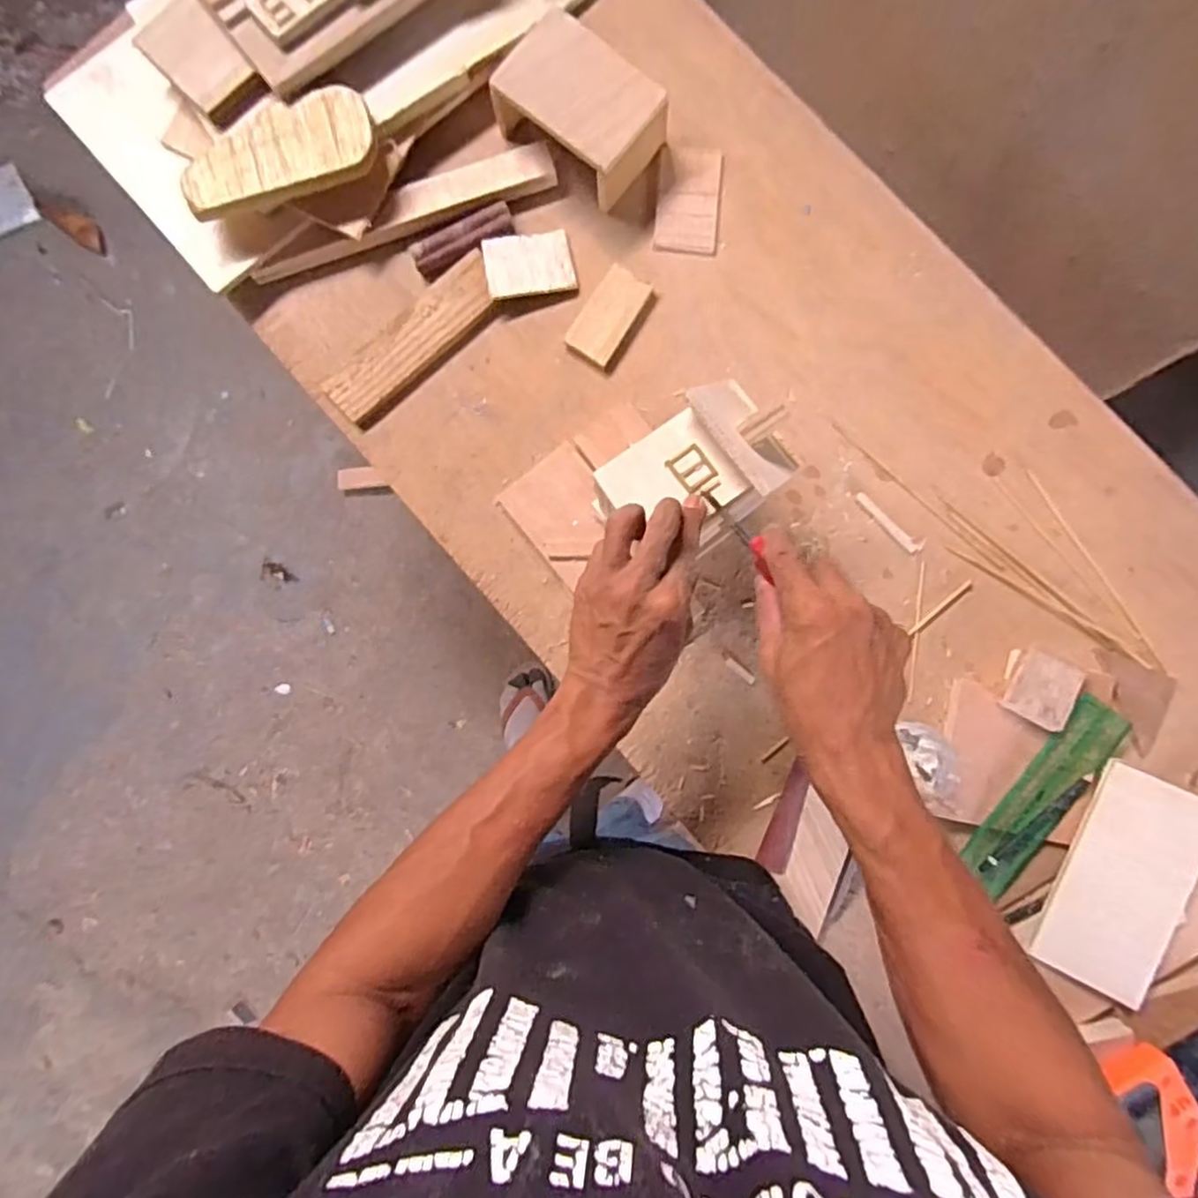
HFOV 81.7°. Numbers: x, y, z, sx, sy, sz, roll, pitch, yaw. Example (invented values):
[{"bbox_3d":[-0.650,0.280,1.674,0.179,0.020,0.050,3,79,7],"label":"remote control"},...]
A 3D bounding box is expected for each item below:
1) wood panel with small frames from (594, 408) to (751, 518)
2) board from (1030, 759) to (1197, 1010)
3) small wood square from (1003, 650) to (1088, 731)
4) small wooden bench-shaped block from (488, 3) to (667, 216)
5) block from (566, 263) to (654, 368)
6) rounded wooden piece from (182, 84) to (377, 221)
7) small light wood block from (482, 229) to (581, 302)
[{"bbox_3d":[0.049,-0.082,0.475,0.081,0.012,0.070,-35,85,-2],"label":"wood panel with small frames"},{"bbox_3d":[0.421,0.227,0.554,0.091,0.009,0.172,22,93,13],"label":"board"},{"bbox_3d":[0.366,0.076,0.572,0.047,0.020,0.055,27,85,4],"label":"small wood square"},{"bbox_3d":[-0.017,-0.436,0.616,0.135,0.056,0.092,38,89,4],"label":"small wooden bench-shaped block"},{"bbox_3d":[0.010,-0.256,0.627,0.045,0.010,0.086,32,86,4],"label":"block"},{"bbox_3d":[-0.277,-0.388,0.598,0.165,0.023,0.072,-20,84,-1],"label":"rounded wooden piece"},{"bbox_3d":[-0.064,-0.308,0.635,0.079,0.005,0.060,-9,84,0],"label":"small light wood block"}]

